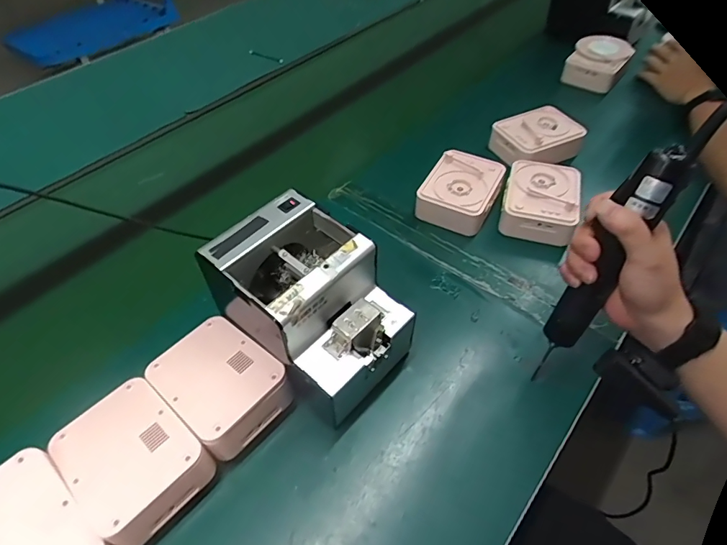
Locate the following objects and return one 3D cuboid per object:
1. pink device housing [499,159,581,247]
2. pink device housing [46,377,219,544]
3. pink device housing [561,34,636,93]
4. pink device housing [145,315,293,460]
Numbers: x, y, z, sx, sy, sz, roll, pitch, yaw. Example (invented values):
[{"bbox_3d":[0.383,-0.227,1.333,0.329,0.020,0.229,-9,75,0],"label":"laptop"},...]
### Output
[{"bbox_3d":[0.254,-0.107,0.651,0.099,0.052,0.125,12,51,14],"label":"pink device housing"},{"bbox_3d":[-0.213,0.168,0.415,0.128,0.037,0.097,33,58,27],"label":"pink device housing"},{"bbox_3d":[0.464,-0.417,0.894,0.113,0.077,0.090,19,53,19],"label":"pink device housing"},{"bbox_3d":[-0.147,0.110,0.460,0.129,0.041,0.097,32,58,27],"label":"pink device housing"}]

